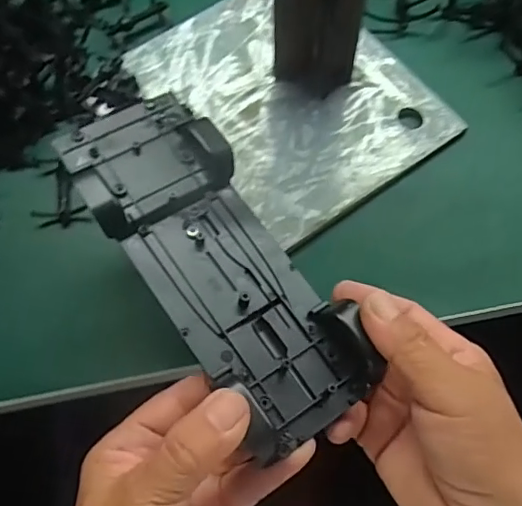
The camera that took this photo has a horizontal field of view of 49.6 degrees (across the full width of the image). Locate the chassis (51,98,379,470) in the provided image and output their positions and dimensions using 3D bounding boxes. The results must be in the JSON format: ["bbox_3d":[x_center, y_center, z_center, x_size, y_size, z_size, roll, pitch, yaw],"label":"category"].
[{"bbox_3d":[-0.024,-0.003,0.276,0.072,0.030,0.193,-34,74,-12],"label":"chassis"}]

